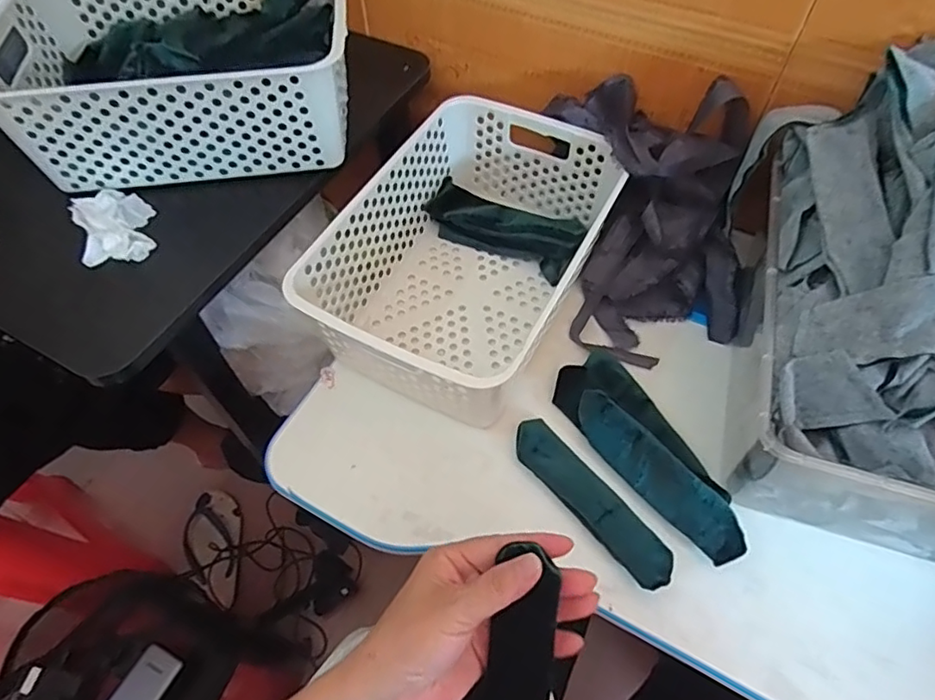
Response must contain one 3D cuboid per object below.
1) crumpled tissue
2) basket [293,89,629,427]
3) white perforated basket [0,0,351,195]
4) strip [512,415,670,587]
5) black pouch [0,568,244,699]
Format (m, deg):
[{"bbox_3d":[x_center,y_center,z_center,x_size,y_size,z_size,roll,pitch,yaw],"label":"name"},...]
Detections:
[{"bbox_3d":[-0.314,-0.114,0.512,0.060,0.022,0.093,-27,62,-14],"label":"crumpled tissue"},{"bbox_3d":[0.004,-0.091,0.552,0.212,0.115,0.310,27,63,17],"label":"basket"},{"bbox_3d":[-0.275,-0.275,0.557,0.324,0.103,0.229,-8,59,-3],"label":"white perforated basket"},{"bbox_3d":[0.097,0.118,0.464,0.035,0.018,0.161,-34,63,-18],"label":"strip"},{"bbox_3d":[-0.419,0.377,0.667,0.266,0.069,0.234,13,60,9],"label":"black pouch"}]

